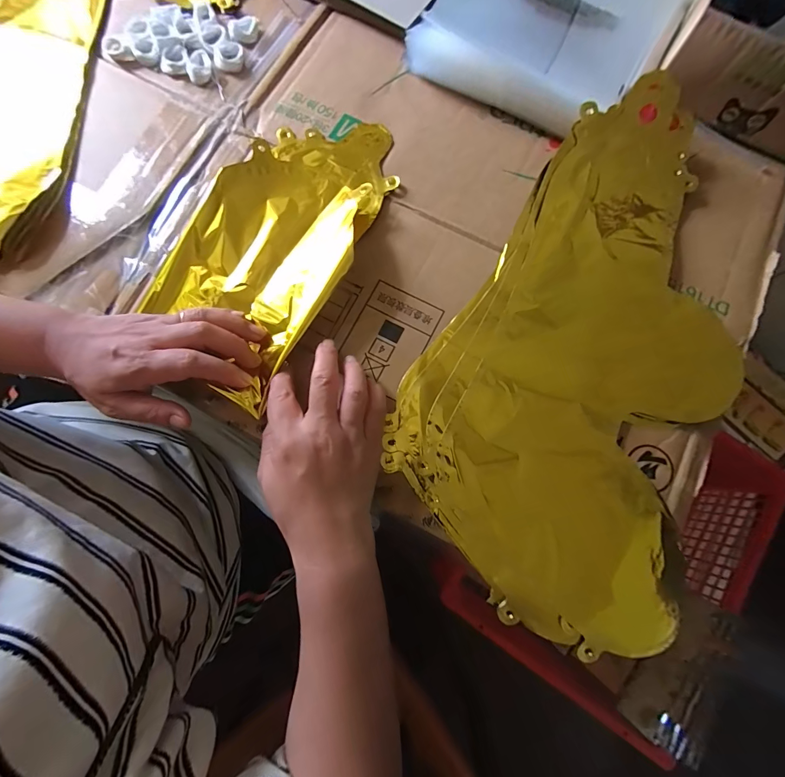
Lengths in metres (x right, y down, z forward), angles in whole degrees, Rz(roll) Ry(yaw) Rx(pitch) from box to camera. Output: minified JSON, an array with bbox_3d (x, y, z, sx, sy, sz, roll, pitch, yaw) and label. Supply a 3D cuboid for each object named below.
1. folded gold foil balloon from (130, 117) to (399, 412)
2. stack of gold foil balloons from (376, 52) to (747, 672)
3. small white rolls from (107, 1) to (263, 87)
[{"bbox_3d":[-0.112,-0.135,0.319,0.146,0.021,0.277,29,82,6],"label":"folded gold foil balloon"},{"bbox_3d":[0.165,-0.038,0.292,0.230,0.018,0.432,26,81,5],"label":"stack of gold foil balloons"},{"bbox_3d":[-0.213,-0.359,0.360,0.131,0.011,0.087,18,81,4],"label":"small white rolls"}]

